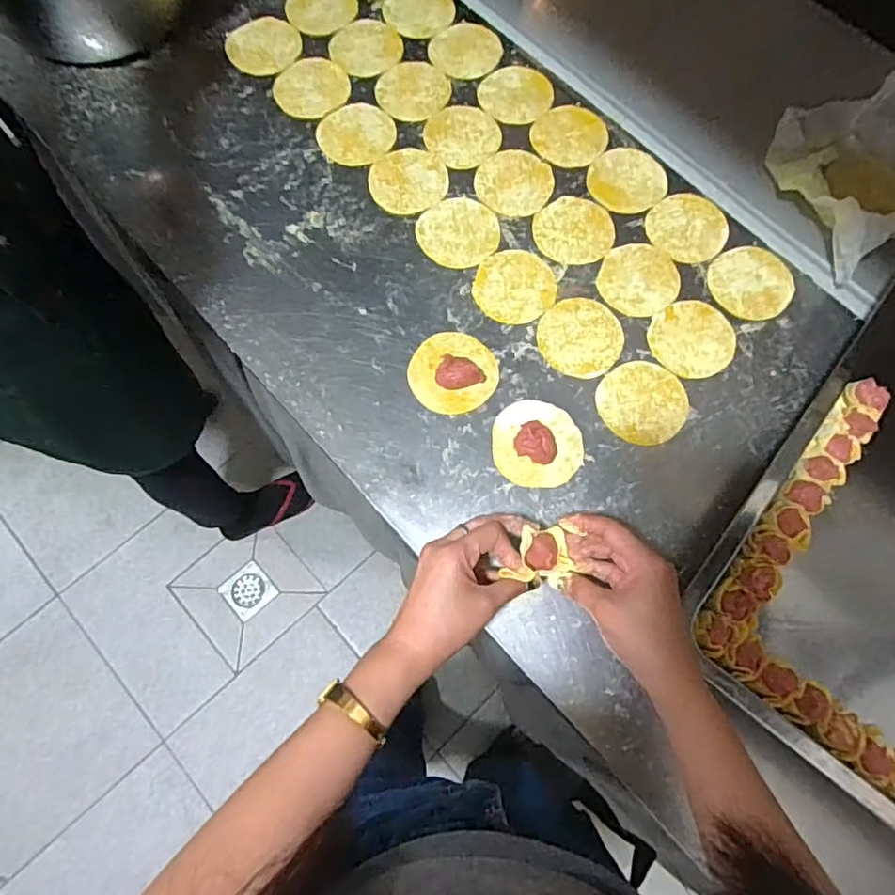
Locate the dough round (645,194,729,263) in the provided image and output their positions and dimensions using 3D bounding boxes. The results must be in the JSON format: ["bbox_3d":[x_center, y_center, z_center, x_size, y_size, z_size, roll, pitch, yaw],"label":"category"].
[{"bbox_3d":[0.253,-0.233,0.608,0.081,0.006,0.078,1,73,-2],"label":"dough round"}]

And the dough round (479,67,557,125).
[{"bbox_3d":[0.077,-0.403,0.657,0.083,0.005,0.075,14,73,3],"label":"dough round"}]

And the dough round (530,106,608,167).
[{"bbox_3d":[0.135,-0.345,0.639,0.081,0.006,0.076,1,73,-2],"label":"dough round"}]

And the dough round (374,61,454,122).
[{"bbox_3d":[-0.039,-0.409,0.657,0.082,0.004,0.085,1,73,-2],"label":"dough round"}]

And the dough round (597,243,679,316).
[{"bbox_3d":[0.196,-0.172,0.588,0.079,0.004,0.082,1,73,-2],"label":"dough round"}]

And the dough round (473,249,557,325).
[{"bbox_3d":[0.068,-0.162,0.582,0.081,0.004,0.079,1,73,-2],"label":"dough round"}]

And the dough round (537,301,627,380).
[{"bbox_3d":[0.131,-0.109,0.567,0.082,0.004,0.082,1,73,-2],"label":"dough round"}]

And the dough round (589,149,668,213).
[{"bbox_3d":[0.195,-0.289,0.624,0.084,0.004,0.077,1,73,-2],"label":"dough round"}]

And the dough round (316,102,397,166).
[{"bbox_3d":[-0.100,-0.347,0.635,0.083,0.004,0.086,1,73,-2],"label":"dough round"}]

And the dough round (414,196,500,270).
[{"bbox_3d":[0.012,-0.225,0.599,0.085,0.004,0.082,1,73,-2],"label":"dough round"}]

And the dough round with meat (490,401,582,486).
[{"bbox_3d":[0.083,-0.008,0.523,0.080,0.027,0.082,1,73,-2],"label":"dough round with meat"}]

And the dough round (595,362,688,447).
[{"bbox_3d":[0.186,-0.043,0.545,0.082,0.004,0.081,1,73,-2],"label":"dough round"}]

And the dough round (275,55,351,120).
[{"bbox_3d":[-0.154,-0.409,0.653,0.083,0.004,0.083,1,73,-2],"label":"dough round"}]

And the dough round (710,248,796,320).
[{"bbox_3d":[0.311,-0.169,0.590,0.082,0.004,0.078,1,73,-2],"label":"dough round"}]

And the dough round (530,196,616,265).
[{"bbox_3d":[0.134,-0.228,0.605,0.082,0.005,0.079,1,73,-2],"label":"dough round"}]

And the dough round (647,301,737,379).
[{"bbox_3d":[0.241,-0.107,0.568,0.082,0.005,0.077,1,73,-2],"label":"dough round"}]

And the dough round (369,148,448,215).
[{"bbox_3d":[-0.042,-0.288,0.617,0.083,0.004,0.080,1,73,-2],"label":"dough round"}]

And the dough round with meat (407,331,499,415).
[{"bbox_3d":[0.005,-0.076,0.543,0.081,0.023,0.083,1,73,-2],"label":"dough round with meat"}]

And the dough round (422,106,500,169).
[{"bbox_3d":[0.017,-0.345,0.638,0.079,0.004,0.085,1,73,-2],"label":"dough round"}]

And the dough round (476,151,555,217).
[{"bbox_3d":[0.072,-0.286,0.619,0.081,0.004,0.080,1,73,-2],"label":"dough round"}]

